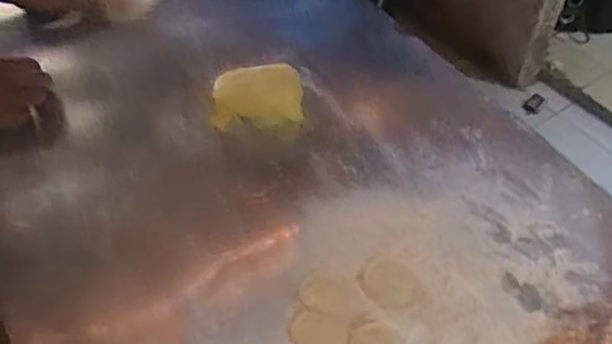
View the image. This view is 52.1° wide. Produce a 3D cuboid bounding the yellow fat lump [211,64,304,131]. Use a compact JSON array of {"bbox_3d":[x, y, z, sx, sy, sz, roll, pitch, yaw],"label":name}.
[{"bbox_3d":[-0.063,-0.102,0.813,0.114,0.020,0.090,-4,77,8],"label":"yellow fat lump"}]

